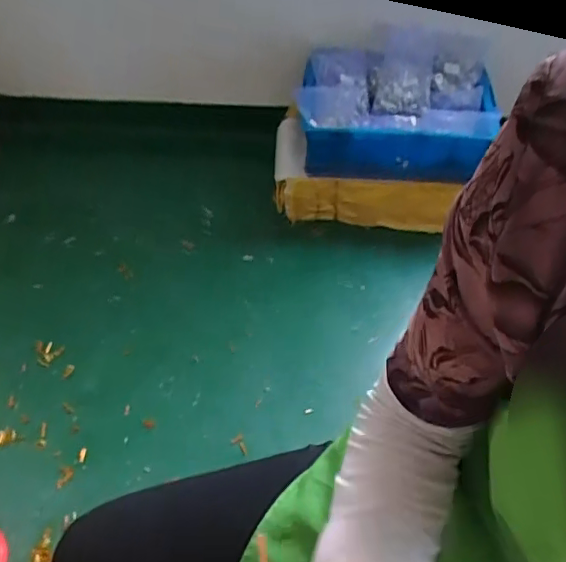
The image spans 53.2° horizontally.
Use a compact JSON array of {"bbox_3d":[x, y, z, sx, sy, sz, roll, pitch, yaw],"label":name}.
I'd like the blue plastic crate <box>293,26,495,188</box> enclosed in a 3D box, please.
[{"bbox_3d":[0.329,-0.522,1.668,0.537,0.245,0.421,0,50,3],"label":"blue plastic crate"}]

